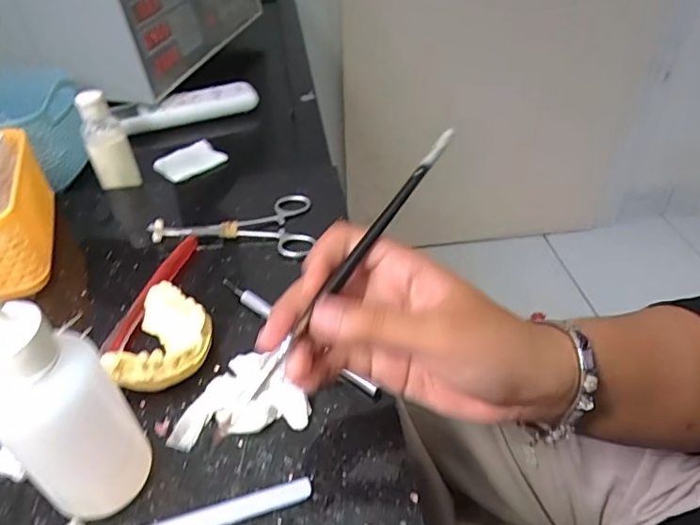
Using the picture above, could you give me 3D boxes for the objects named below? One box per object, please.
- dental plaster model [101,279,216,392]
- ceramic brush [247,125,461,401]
[{"bbox_3d":[-0.107,0.046,0.310,0.048,0.026,0.065,7,42,10],"label":"dental plaster model"},{"bbox_3d":[0.004,-0.005,0.244,0.010,0.010,0.165,27,67,26],"label":"ceramic brush"}]

